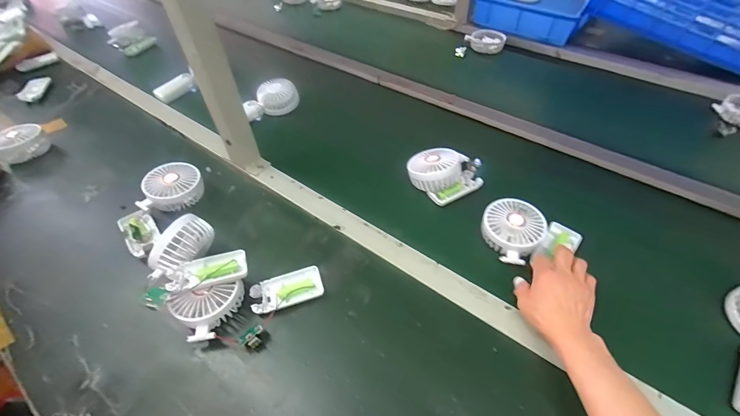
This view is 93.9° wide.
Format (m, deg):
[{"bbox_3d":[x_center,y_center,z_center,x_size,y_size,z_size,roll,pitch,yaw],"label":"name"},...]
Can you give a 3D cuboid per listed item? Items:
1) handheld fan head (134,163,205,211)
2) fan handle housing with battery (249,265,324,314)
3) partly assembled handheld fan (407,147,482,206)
[{"bbox_3d":[-0.335,-0.032,0.583,0.099,0.045,0.079,-18,51,-12],"label":"handheld fan head"},{"bbox_3d":[-0.111,0.111,0.466,0.092,0.019,0.050,-16,51,-11],"label":"fan handle housing with battery"},{"bbox_3d":[0.130,-0.059,0.586,0.126,0.057,0.090,-1,50,2],"label":"partly assembled handheld fan"}]

